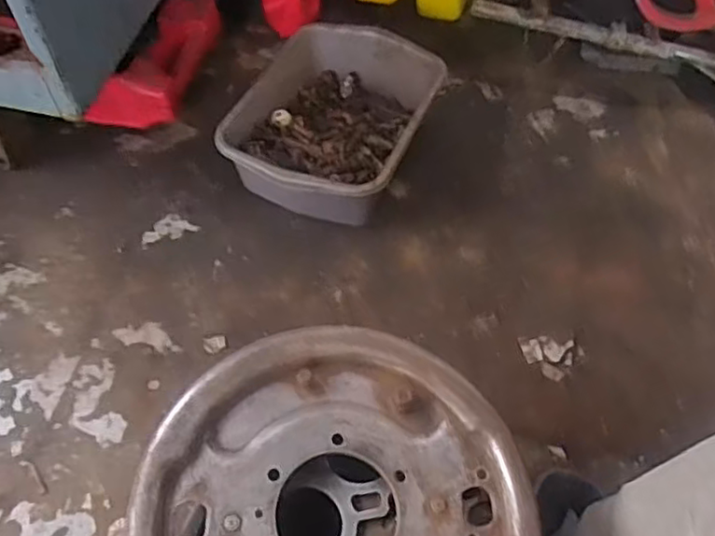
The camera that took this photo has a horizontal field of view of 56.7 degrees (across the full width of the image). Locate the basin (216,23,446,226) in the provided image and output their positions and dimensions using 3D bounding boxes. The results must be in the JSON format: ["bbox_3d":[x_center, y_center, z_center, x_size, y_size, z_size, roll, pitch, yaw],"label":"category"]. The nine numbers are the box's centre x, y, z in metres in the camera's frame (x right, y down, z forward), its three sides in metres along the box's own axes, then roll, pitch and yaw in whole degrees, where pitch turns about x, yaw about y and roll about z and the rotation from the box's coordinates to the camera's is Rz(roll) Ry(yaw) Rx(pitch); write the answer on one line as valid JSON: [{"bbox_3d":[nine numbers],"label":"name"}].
[{"bbox_3d":[-0.036,-0.220,1.049,0.266,0.129,0.351,18,58,9],"label":"basin"}]

